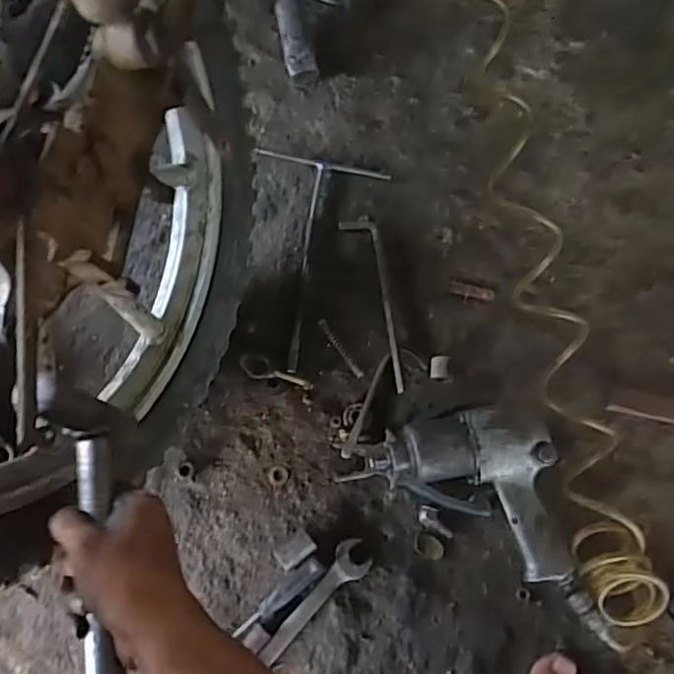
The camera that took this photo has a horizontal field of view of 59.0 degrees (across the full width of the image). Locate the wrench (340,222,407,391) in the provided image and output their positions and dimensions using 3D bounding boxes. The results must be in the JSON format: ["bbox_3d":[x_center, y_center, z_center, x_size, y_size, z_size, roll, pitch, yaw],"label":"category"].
[{"bbox_3d":[0.049,-0.043,0.710,0.043,0.014,0.227,-11,70,-6],"label":"wrench"}]

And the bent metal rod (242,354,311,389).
[{"bbox_3d":[-0.068,0.038,0.678,0.086,0.013,0.028,12,69,2],"label":"bent metal rod"}]

